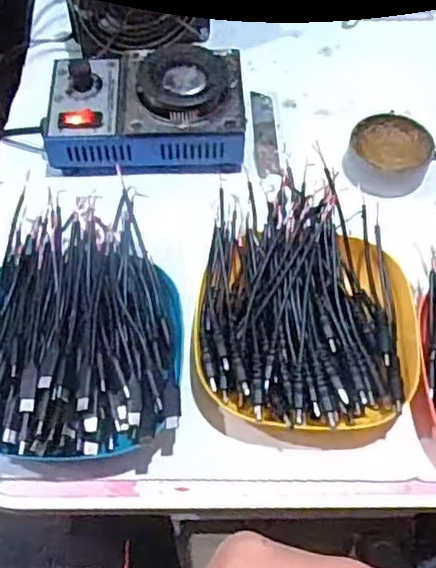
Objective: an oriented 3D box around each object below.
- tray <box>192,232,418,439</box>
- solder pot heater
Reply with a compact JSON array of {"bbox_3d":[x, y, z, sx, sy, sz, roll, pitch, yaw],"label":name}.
[{"bbox_3d":[0.059,0.014,0.437,0.137,0.052,0.166,5,59,3],"label":"tray"},{"bbox_3d":[-0.056,-0.136,0.525,0.151,0.064,0.100,-3,59,-2],"label":"solder pot heater"}]

